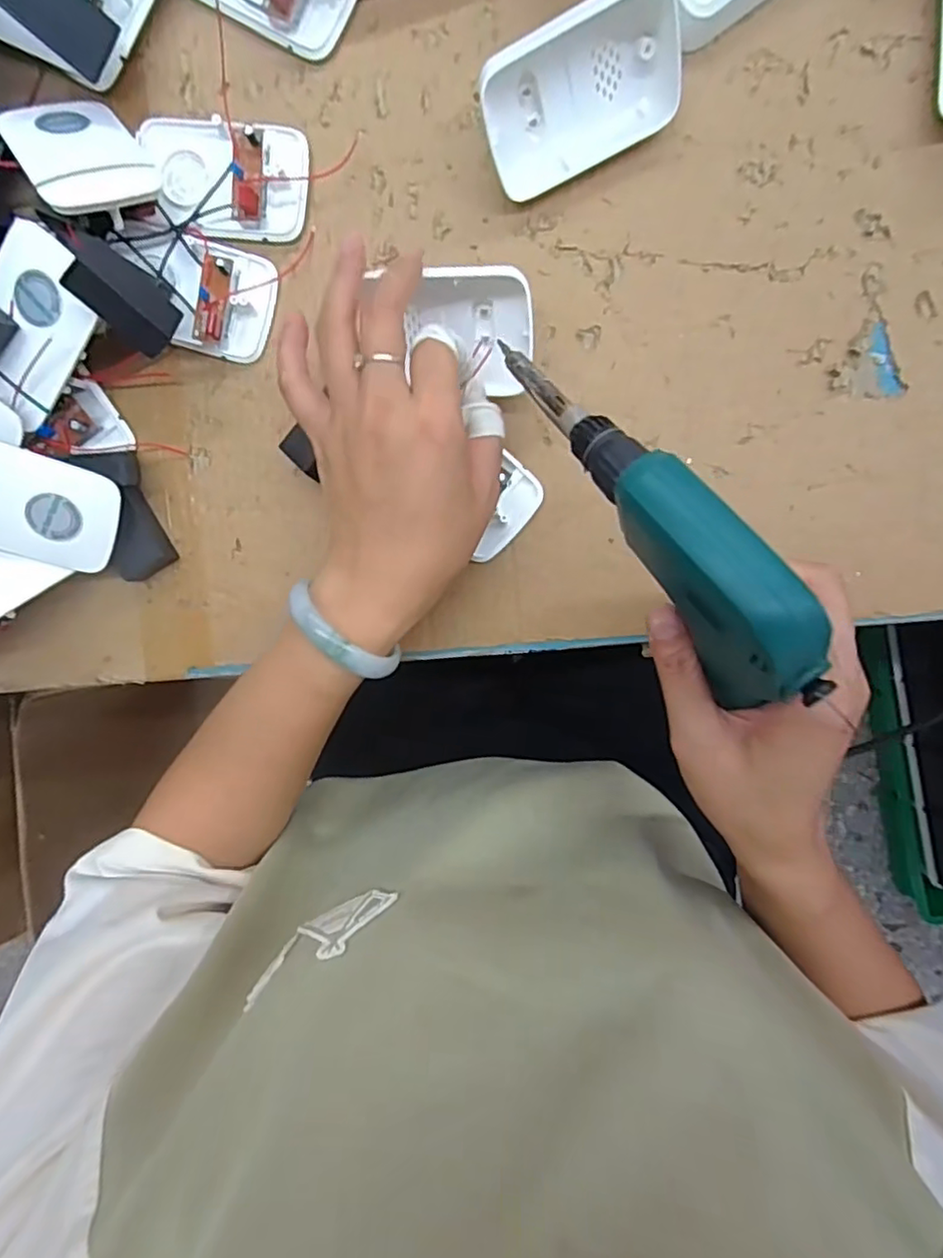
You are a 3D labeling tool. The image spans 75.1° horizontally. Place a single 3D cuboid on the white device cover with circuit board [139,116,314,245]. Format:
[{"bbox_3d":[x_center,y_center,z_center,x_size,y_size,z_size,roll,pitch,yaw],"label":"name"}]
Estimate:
[{"bbox_3d":[-0.135,-0.246,0.333,0.088,0.022,0.058,8,96,4],"label":"white device cover with circuit board"}]

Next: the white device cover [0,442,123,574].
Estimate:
[{"bbox_3d":[-0.242,-0.067,0.325,0.096,0.011,0.059,15,114,-16],"label":"white device cover"}]

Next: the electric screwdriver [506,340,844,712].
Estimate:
[{"bbox_3d":[0.063,-0.052,0.233,0.034,0.036,0.177,-34,65,7],"label":"electric screwdriver"}]

